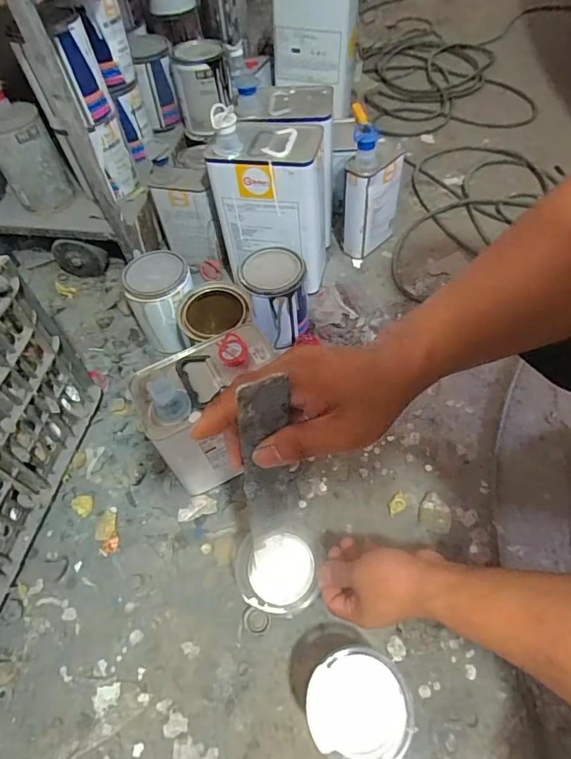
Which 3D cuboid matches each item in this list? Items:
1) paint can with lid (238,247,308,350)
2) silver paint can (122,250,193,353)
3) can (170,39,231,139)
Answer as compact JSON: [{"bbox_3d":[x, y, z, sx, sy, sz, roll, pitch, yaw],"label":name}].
[{"bbox_3d":[-0.017,-0.130,0.740,0.093,0.130,0.099,-2,55,3],"label":"paint can with lid"},{"bbox_3d":[-0.196,-0.123,0.750,0.098,0.137,0.101,-2,55,3],"label":"silver paint can"},{"bbox_3d":[-0.159,-0.555,0.871,0.099,0.129,0.099,-2,55,3],"label":"can"}]

